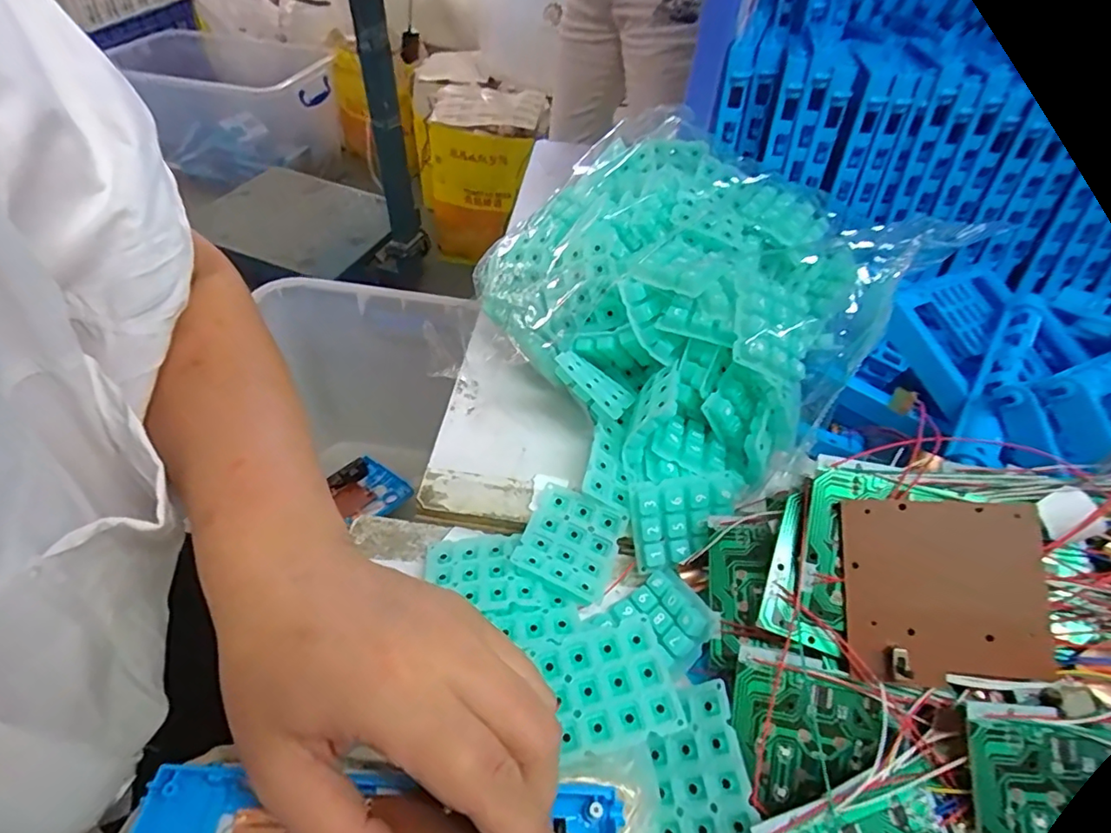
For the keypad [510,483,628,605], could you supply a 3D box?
[{"bbox_3d":[0.007,0.068,0.304,0.049,0.012,0.056,19,47,12],"label":"keypad"}]

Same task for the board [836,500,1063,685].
[{"bbox_3d":[0.160,0.072,0.234,0.077,0.006,0.071,0,78,11],"label":"board"}]

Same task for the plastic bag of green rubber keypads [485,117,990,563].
[{"bbox_3d":[0.082,-0.075,0.368,0.221,0.114,0.242,-23,53,-25],"label":"plastic bag of green rubber keypads"}]

